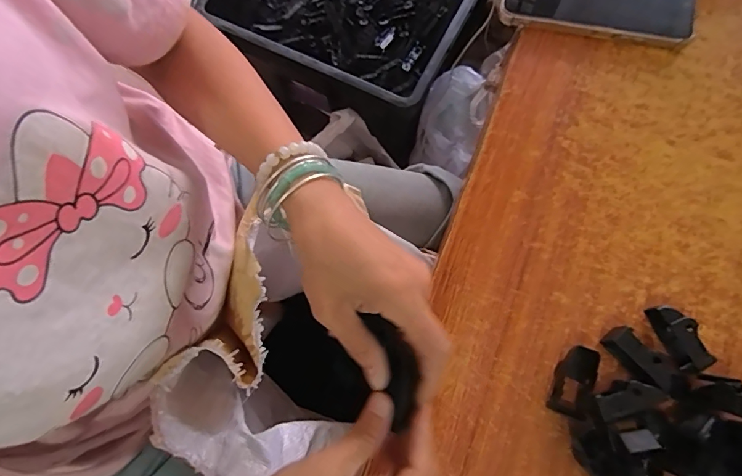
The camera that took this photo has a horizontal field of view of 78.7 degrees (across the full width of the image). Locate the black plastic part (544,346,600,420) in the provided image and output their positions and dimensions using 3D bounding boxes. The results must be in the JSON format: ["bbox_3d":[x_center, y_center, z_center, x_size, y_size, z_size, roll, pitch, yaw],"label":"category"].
[{"bbox_3d":[0.145,0.102,0.322,0.022,0.018,0.047,21,76,6],"label":"black plastic part"}]

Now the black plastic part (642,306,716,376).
[{"bbox_3d":[0.226,0.072,0.329,0.017,0.022,0.051,-25,76,-6],"label":"black plastic part"}]

